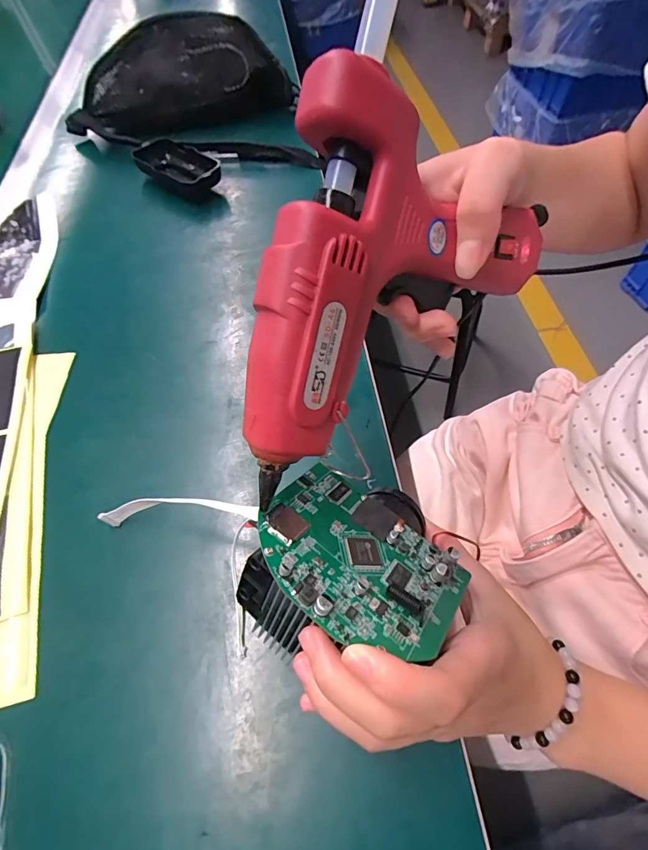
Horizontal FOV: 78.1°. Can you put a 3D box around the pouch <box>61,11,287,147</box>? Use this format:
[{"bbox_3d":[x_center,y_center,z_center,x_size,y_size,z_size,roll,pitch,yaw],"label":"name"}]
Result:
[{"bbox_3d":[-0.185,-0.427,0.497,0.279,0.083,0.097,-14,60,-5],"label":"pouch"}]

